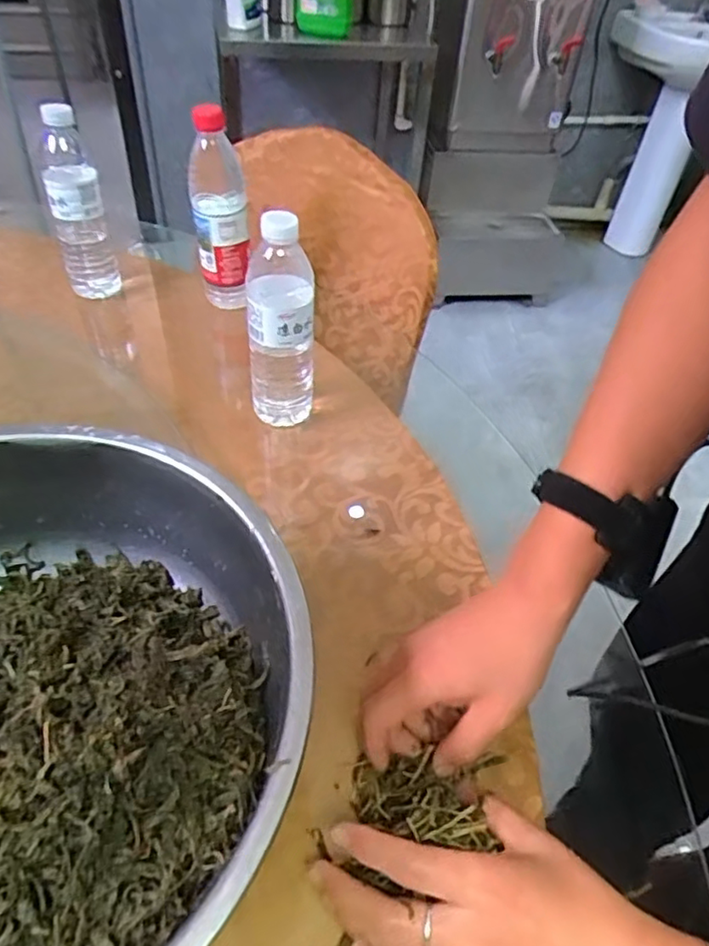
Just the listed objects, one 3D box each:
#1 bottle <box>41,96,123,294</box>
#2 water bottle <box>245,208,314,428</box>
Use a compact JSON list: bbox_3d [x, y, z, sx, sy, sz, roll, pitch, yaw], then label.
[{"bbox_3d":[-0.334,-0.319,0.758,0.061,0.211,0.061,-10,48,-15],"label":"bottle"},{"bbox_3d":[-0.070,-0.136,0.602,0.063,0.217,0.054,-4,47,-9],"label":"water bottle"}]

